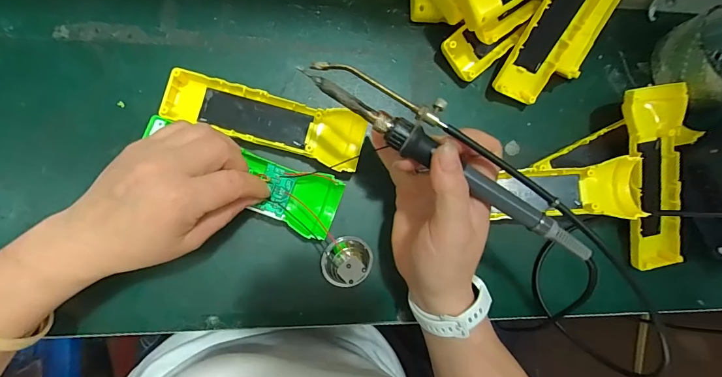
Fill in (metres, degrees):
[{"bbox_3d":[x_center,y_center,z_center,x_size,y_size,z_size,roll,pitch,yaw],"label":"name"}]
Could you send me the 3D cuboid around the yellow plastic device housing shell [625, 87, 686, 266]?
[{"bbox_3d":[0.266,-0.009,0.345,0.046,0.028,0.162,-11,101,-7],"label":"yellow plastic device housing shell"}]

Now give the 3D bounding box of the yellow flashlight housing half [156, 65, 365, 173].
[{"bbox_3d":[-0.078,-0.057,0.316,0.162,0.020,0.047,14,85,-5],"label":"yellow flashlight housing half"}]

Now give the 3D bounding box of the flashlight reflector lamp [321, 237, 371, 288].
[{"bbox_3d":[-0.010,0.060,0.312,0.043,0.038,0.036,5,86,-6],"label":"flashlight reflector lamp"}]

